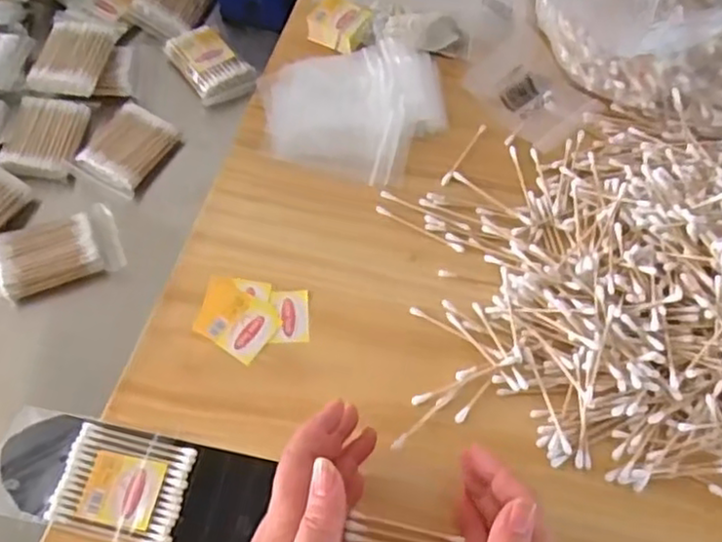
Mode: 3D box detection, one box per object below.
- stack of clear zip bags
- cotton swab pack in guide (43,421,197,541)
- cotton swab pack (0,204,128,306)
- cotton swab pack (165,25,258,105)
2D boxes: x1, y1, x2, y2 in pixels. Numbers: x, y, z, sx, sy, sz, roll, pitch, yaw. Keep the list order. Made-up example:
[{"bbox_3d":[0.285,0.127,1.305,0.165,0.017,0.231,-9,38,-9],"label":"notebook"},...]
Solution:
[{"bbox_3d":[-0.007,-0.136,0.559,0.140,0.016,0.131,17,60,5],"label":"stack of clear zip bags"},{"bbox_3d":[-0.141,0.127,0.409,0.073,0.009,0.059,13,60,3],"label":"cotton swab pack in guide"},{"bbox_3d":[-0.233,-0.016,0.533,0.089,0.022,0.055,-20,64,-15],"label":"cotton swab pack"},{"bbox_3d":[-0.138,-0.190,0.635,0.053,0.018,0.081,-30,67,-20],"label":"cotton swab pack"}]

